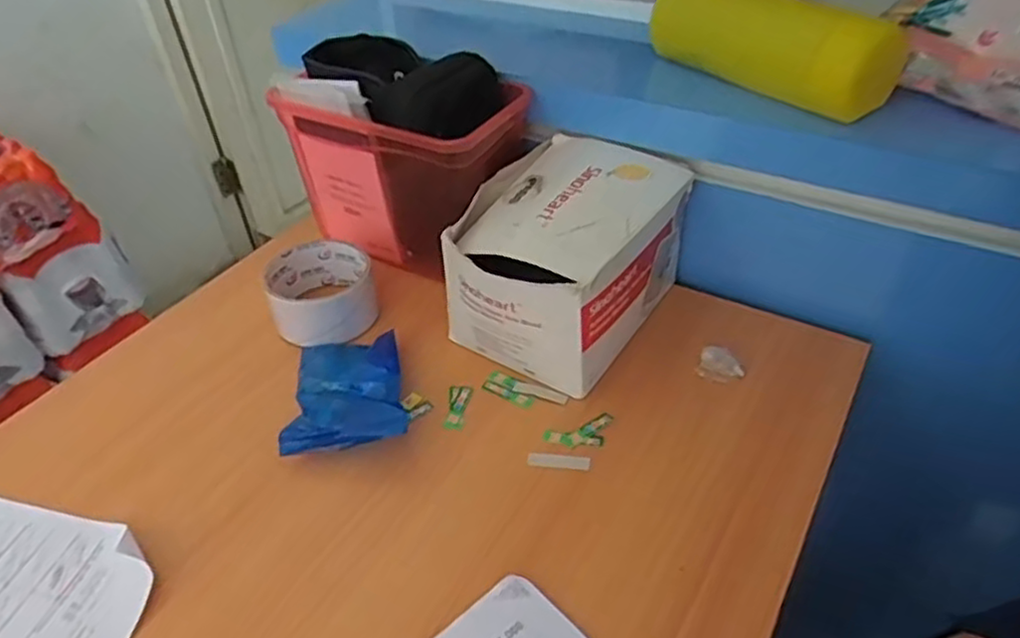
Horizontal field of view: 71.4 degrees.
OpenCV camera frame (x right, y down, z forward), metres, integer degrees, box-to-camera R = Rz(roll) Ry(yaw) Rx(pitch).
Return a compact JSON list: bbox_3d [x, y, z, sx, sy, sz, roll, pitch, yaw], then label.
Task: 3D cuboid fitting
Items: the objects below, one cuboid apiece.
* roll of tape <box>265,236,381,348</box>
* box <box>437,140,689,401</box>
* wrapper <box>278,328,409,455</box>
[{"bbox_3d":[-0.144,-0.021,0.549,0.080,0.038,0.089,-18,43,-16],"label":"roll of tape"},{"bbox_3d":[0.038,-0.043,0.517,0.125,0.106,0.171,21,46,26],"label":"box"},{"bbox_3d":[-0.109,0.043,0.480,0.077,0.024,0.108,-6,41,-3],"label":"wrapper"}]

